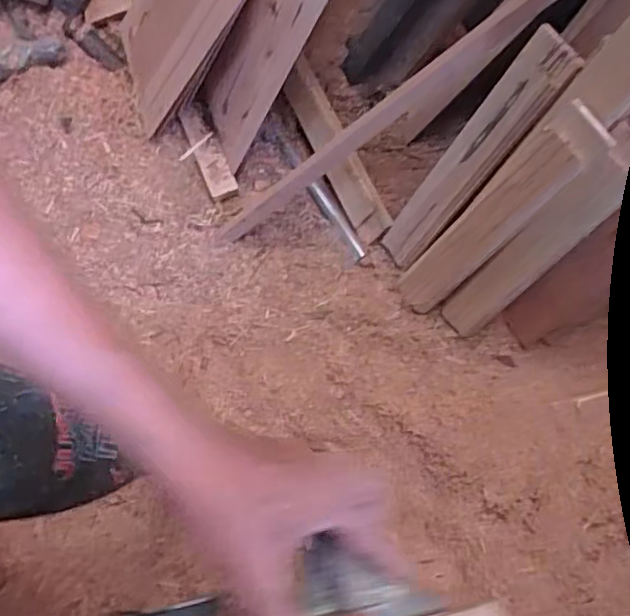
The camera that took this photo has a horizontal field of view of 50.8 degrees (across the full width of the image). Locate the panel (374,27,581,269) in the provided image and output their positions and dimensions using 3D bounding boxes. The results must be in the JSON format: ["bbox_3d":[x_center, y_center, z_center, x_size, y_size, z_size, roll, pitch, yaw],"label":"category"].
[{"bbox_3d":[0.229,-0.218,1.017,0.021,0.444,0.100,-5,61,-29],"label":"panel"}]

